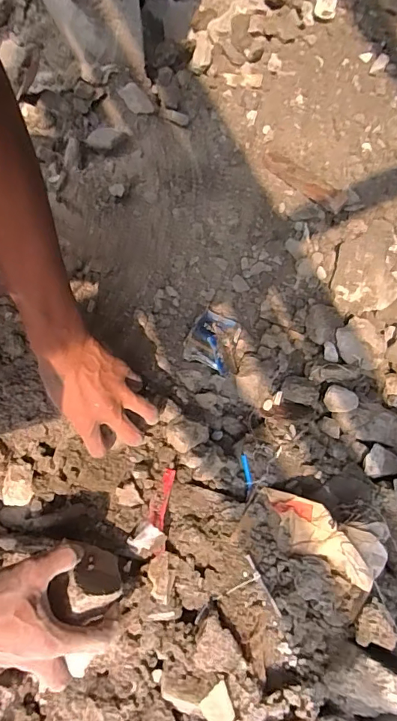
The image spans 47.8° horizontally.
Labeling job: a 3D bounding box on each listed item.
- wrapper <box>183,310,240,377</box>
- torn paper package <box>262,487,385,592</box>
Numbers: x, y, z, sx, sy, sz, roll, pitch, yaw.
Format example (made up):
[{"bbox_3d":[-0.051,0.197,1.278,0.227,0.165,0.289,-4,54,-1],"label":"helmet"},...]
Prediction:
[{"bbox_3d":[0.026,-0.029,0.651,0.078,0.016,0.095,24,54,-2],"label":"wrapper"},{"bbox_3d":[0.142,0.195,0.523,0.147,0.030,0.070,26,79,25],"label":"torn paper package"}]

